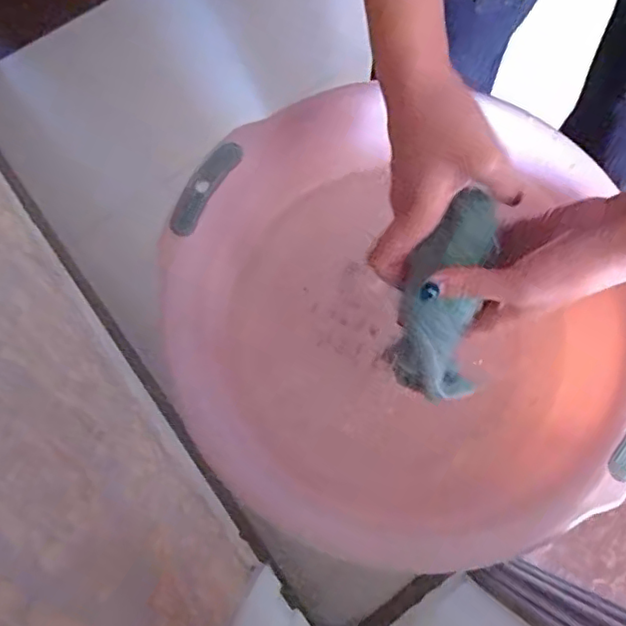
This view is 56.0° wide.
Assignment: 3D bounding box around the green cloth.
[{"bbox_3d":[0.085,-0.005,0.371,0.056,0.040,0.138,11,113,3],"label":"green cloth"}]

